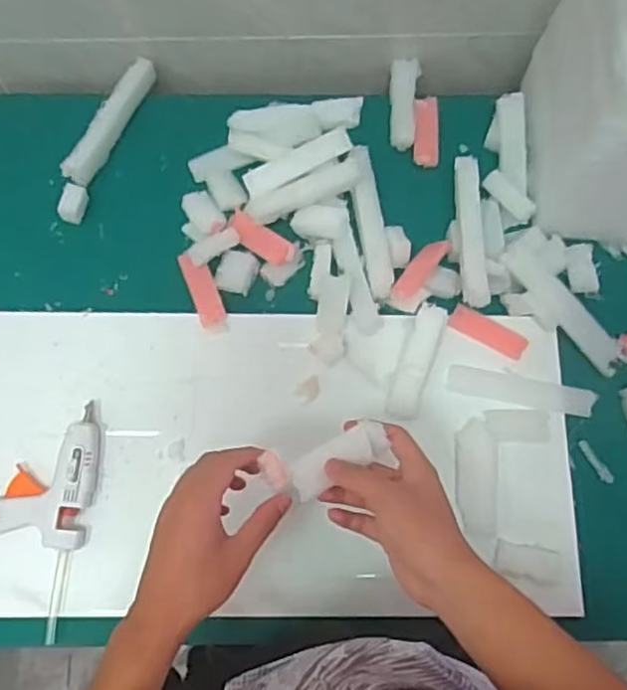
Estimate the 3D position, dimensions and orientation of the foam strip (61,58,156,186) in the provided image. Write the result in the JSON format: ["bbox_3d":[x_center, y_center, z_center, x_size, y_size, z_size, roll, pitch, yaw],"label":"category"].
[{"bbox_3d":[-0.229,-0.252,0.756,0.028,0.025,0.161,25,76,6],"label":"foam strip"}]

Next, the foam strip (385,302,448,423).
[{"bbox_3d":[0.105,0.018,0.682,0.031,0.011,0.118,18,91,4],"label":"foam strip"}]

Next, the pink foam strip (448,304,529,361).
[{"bbox_3d":[0.183,-0.013,0.701,0.082,0.007,0.027,27,93,3],"label":"pink foam strip"}]

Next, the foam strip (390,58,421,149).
[{"bbox_3d":[0.103,-0.280,0.772,0.032,0.014,0.113,6,75,1],"label":"foam strip"}]

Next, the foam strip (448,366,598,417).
[{"bbox_3d":[0.216,0.048,0.692,0.150,0.014,0.033,12,75,3],"label":"foam strip"}]

